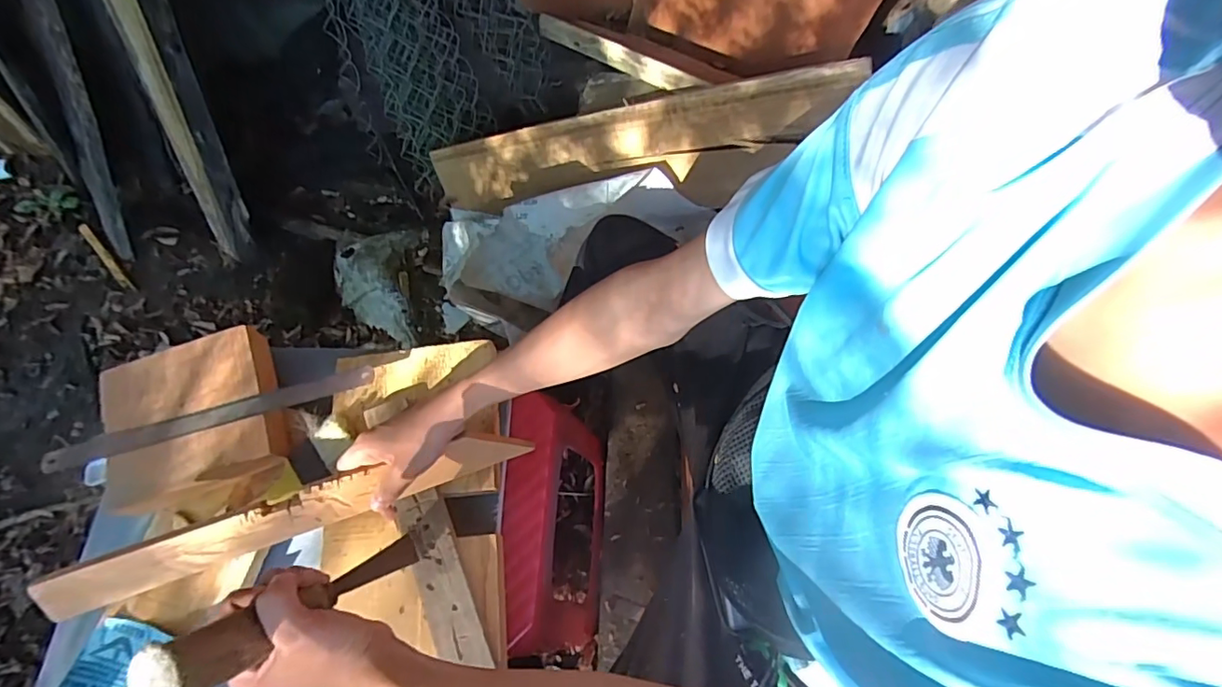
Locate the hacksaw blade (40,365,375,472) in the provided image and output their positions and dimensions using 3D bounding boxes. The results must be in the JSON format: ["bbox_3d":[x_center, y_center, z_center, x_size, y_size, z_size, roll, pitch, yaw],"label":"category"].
[{"bbox_3d":[-0.382,0.069,0.521,0.301,0.008,0.022,-16,68,-5],"label":"hacksaw blade"}]

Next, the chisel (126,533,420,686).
[{"bbox_3d":[-0.208,0.176,0.376,0.036,0.224,0.032,28,91,12],"label":"chisel"}]

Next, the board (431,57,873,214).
[{"bbox_3d":[0.017,-0.349,0.941,0.753,0.122,0.022,-5,32,21],"label":"board"}]

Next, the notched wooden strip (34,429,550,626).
[{"bbox_3d":[-0.262,0.142,0.464,0.381,0.009,0.040,-17,104,-14],"label":"notched wooden strip"}]

